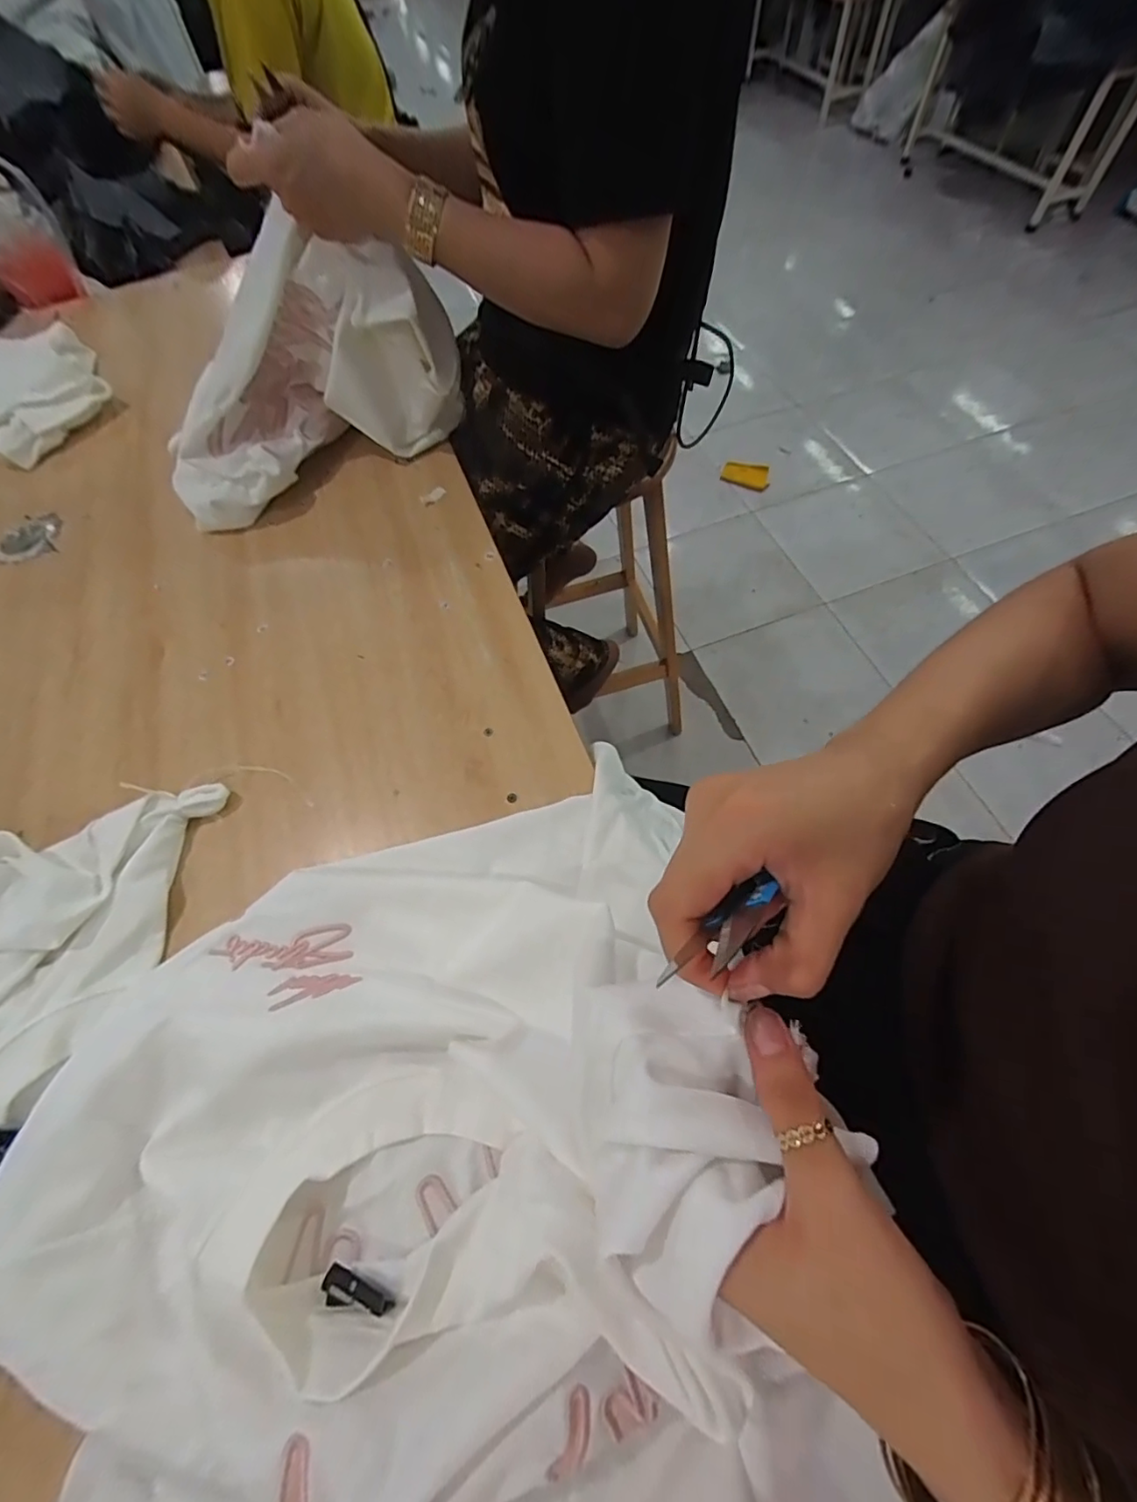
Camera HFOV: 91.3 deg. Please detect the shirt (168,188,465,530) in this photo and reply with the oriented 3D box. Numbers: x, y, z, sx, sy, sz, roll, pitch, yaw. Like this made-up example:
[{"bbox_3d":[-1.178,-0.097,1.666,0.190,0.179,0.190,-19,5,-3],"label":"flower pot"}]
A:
[{"bbox_3d":[-0.284,-0.395,0.579,0.312,0.199,0.161,-19,63,-7],"label":"shirt"}]

